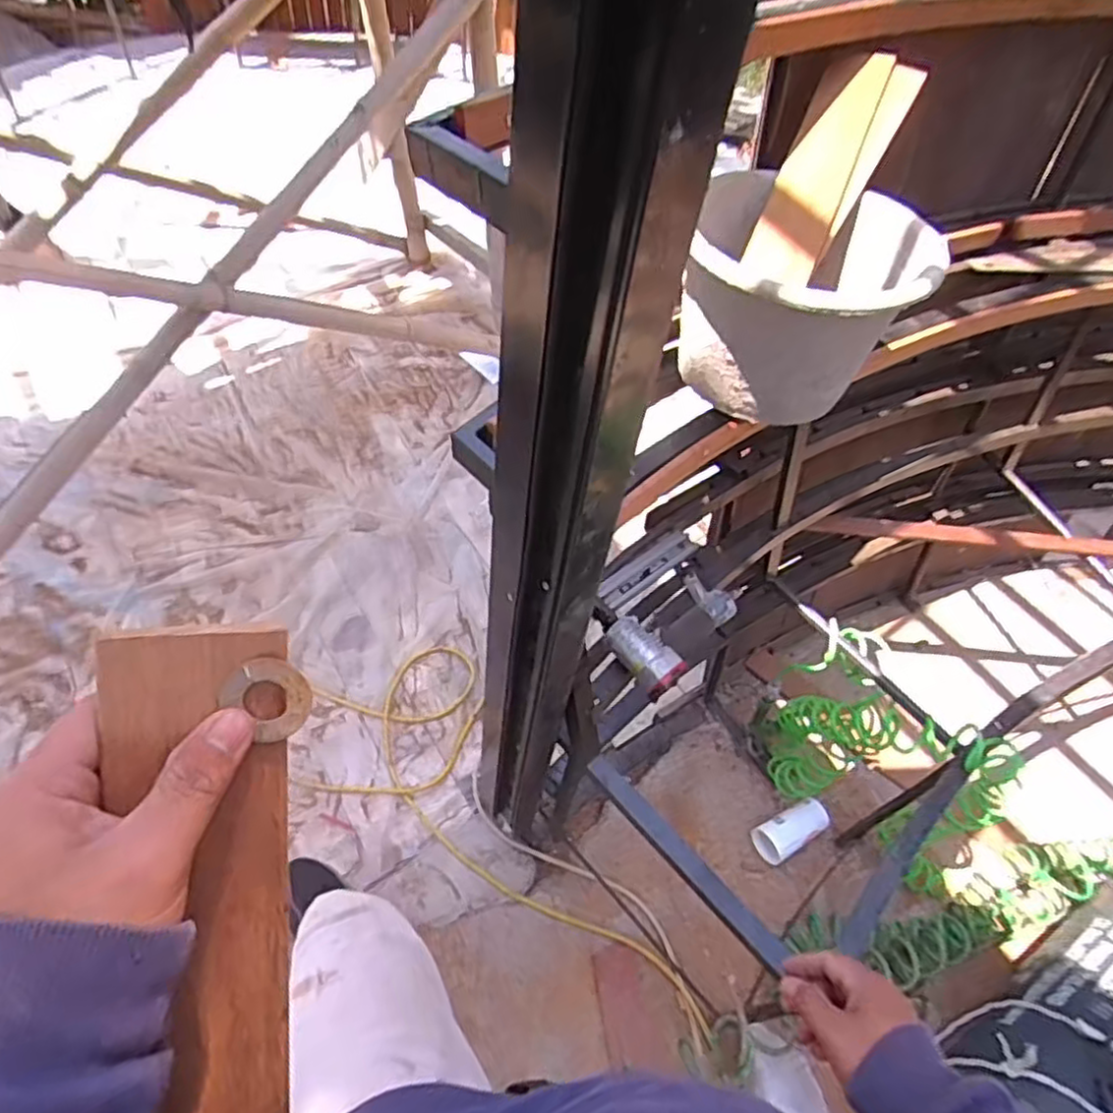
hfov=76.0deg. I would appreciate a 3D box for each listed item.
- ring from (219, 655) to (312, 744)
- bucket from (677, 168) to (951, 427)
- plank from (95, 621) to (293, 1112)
[{"bbox_3d":[-0.111,0.054,0.277,0.028,0.004,0.033,-42,100,-6],"label":"ring"},{"bbox_3d":[0.266,-0.277,0.793,0.237,0.171,0.250,4,54,-5],"label":"bucket"},{"bbox_3d":[-0.143,0.187,0.295,0.062,0.010,0.324,-1,100,-20],"label":"plank"}]

